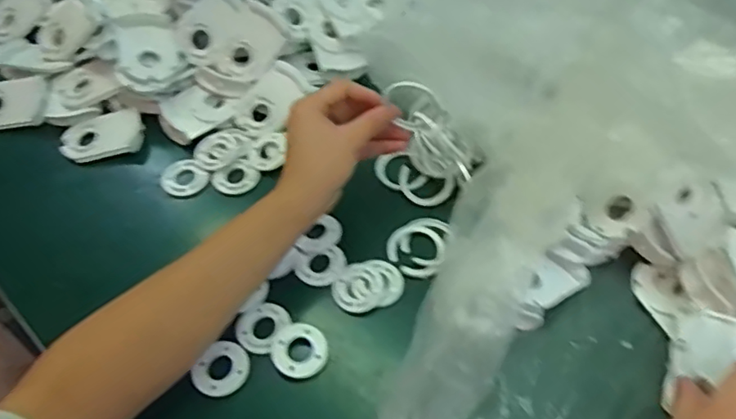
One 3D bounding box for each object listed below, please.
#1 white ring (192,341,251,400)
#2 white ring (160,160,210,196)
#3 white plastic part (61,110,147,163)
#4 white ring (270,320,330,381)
[{"bbox_3d":[-0.118,0.129,0.474,0.044,0.010,0.039,-37,63,-20],"label":"white ring"},{"bbox_3d":[-0.184,-0.030,0.594,0.044,0.008,0.042,-1,57,1],"label":"white ring"},{"bbox_3d":[-0.277,-0.076,0.617,0.082,0.011,0.053,-17,58,-10],"label":"white plastic part"},{"bbox_3d":[-0.056,0.117,0.486,0.045,0.009,0.044,-1,57,1],"label":"white ring"}]

